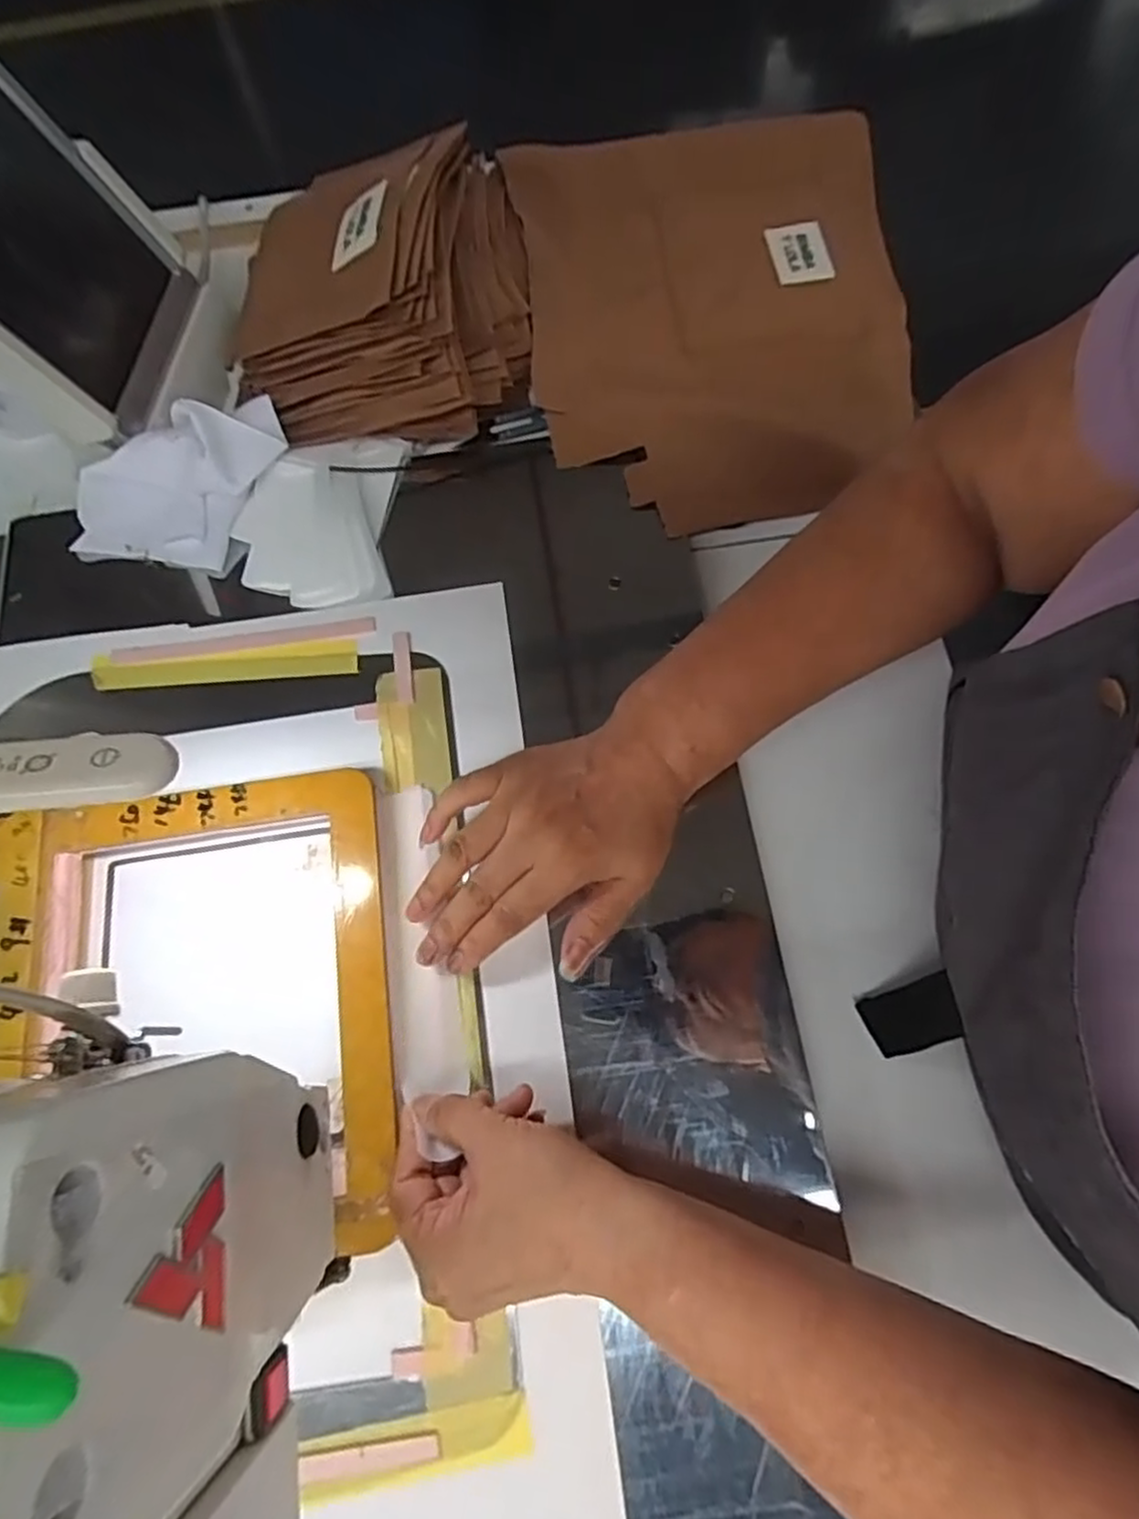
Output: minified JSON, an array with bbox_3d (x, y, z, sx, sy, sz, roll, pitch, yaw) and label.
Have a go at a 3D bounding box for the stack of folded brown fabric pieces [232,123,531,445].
[{"bbox_3d":[-0.135,-0.343,0.509,0.209,0.080,0.242,-11,72,-2],"label":"stack of folded brown fabric pieces"}]

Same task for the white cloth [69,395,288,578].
[{"bbox_3d":[-0.256,-0.173,0.471,0.157,0.055,0.088,-19,73,-4],"label":"white cloth"}]

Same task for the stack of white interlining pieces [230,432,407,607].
[{"bbox_3d":[-0.166,-0.164,0.481,0.100,0.025,0.125,0,72,2],"label":"stack of white interlining pieces"}]

